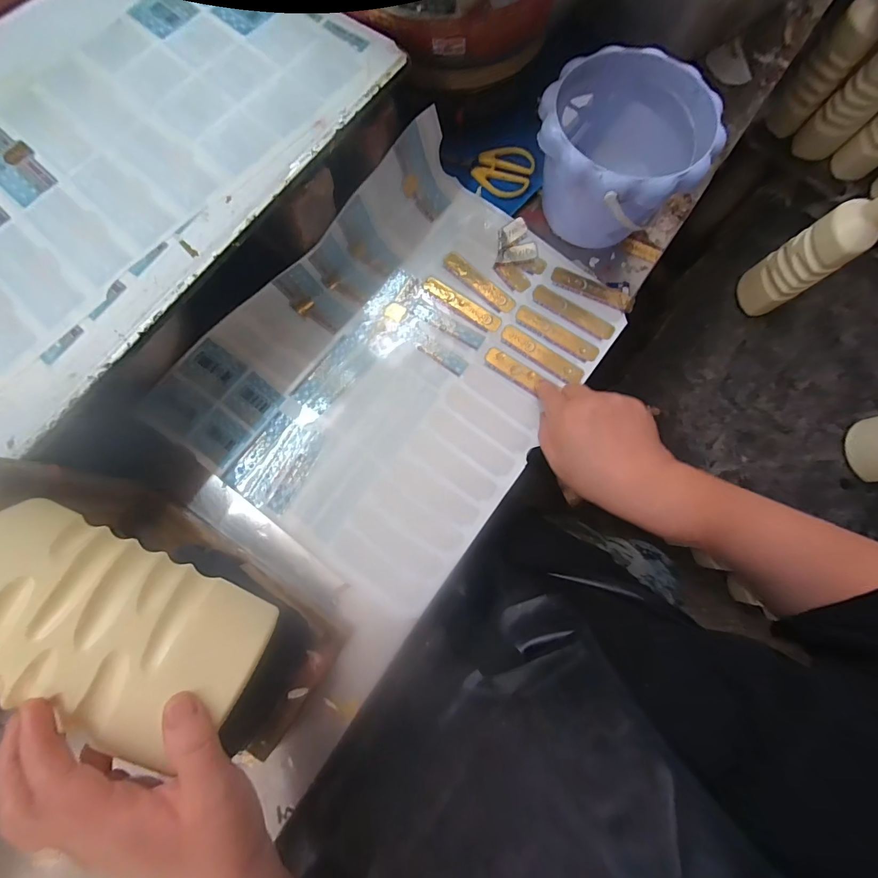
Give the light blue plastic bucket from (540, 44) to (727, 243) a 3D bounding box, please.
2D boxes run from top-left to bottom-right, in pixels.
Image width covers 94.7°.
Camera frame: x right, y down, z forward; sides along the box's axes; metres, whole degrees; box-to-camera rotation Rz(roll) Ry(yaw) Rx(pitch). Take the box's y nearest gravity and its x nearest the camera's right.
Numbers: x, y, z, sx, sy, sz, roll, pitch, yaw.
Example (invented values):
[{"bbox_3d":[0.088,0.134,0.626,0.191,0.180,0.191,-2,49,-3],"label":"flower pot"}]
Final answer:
[{"bbox_3d":[0.168,-0.267,0.403,0.142,0.115,0.148,0,78,-1],"label":"light blue plastic bucket"}]

